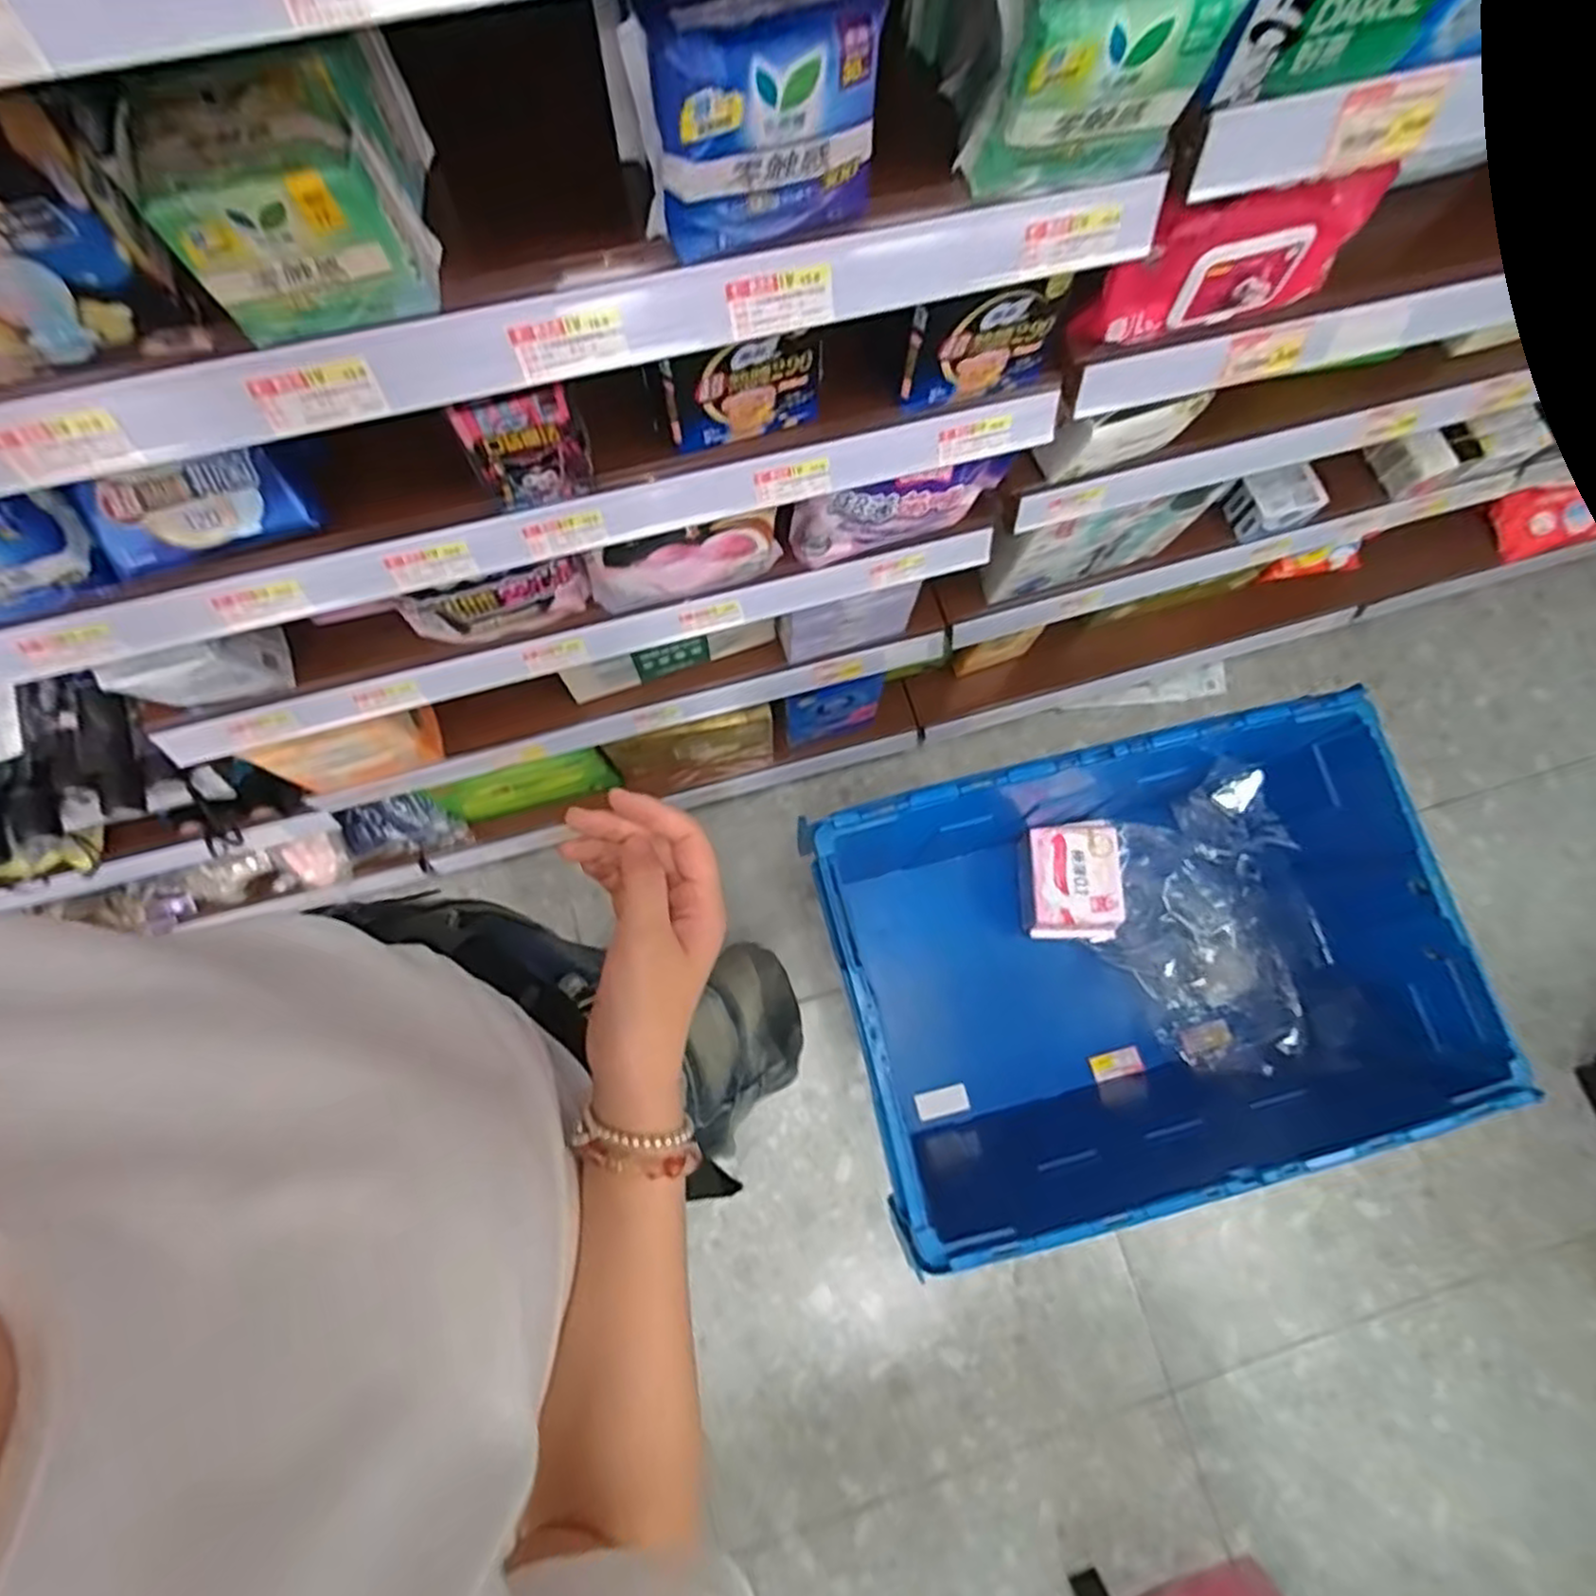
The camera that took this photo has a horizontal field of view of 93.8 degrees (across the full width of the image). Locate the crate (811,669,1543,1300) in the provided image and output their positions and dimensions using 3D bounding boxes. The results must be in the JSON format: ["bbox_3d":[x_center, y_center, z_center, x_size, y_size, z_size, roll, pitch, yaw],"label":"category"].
[{"bbox_3d":[0.340,0.188,0.858,0.589,0.319,0.420,-13,77,-4],"label":"crate"}]

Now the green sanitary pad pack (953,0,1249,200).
[{"bbox_3d":[0.156,-0.390,0.396,0.120,0.098,0.058,-11,77,-4],"label":"green sanitary pad pack"}]

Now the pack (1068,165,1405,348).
[{"bbox_3d":[0.320,-0.399,0.553,0.211,0.102,0.045,-18,78,-5],"label":"pack"}]

